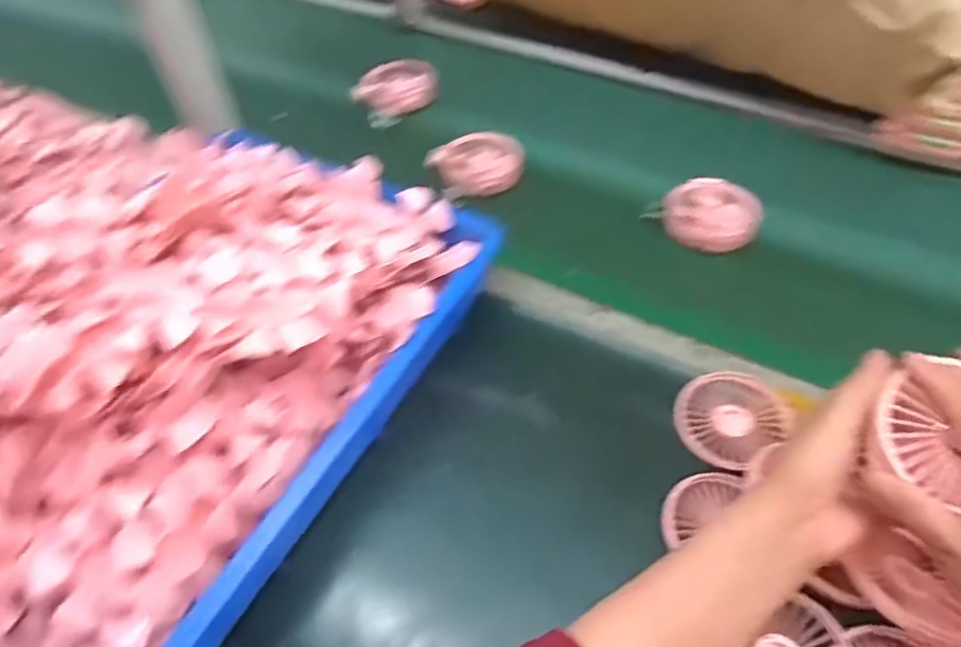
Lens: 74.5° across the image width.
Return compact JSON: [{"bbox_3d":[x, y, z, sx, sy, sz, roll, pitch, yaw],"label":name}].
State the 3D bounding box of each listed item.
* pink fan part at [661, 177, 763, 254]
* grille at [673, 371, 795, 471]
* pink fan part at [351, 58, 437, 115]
[{"bbox_3d":[0.253,-0.117,0.697,0.101,0.039,0.096,21,52,18],"label":"pink fan part"},{"bbox_3d":[0.212,0.078,0.534,0.091,0.020,0.079,-27,53,-21],"label":"grille"},{"bbox_3d":[-0.115,-0.323,0.871,0.102,0.032,0.083,-38,80,-13],"label":"pink fan part"}]

